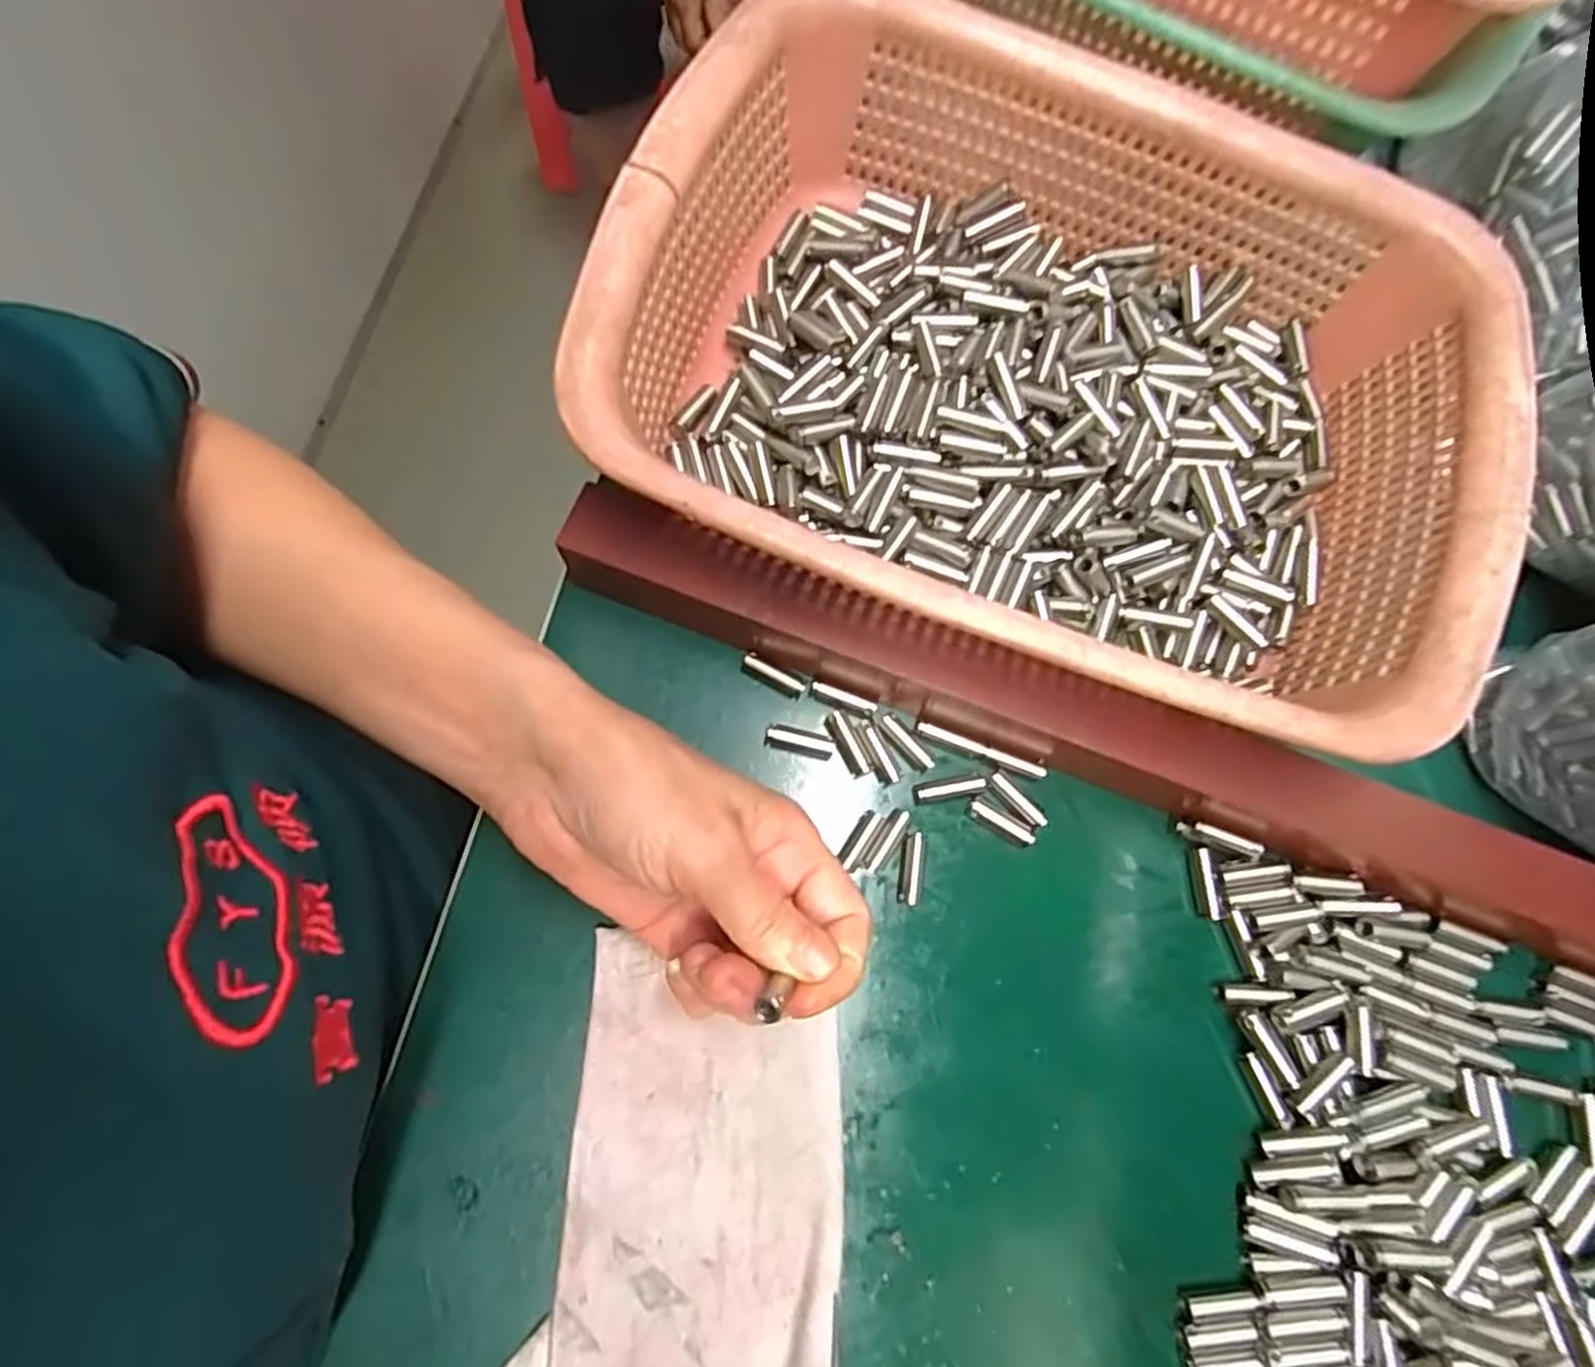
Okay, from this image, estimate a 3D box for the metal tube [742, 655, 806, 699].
[{"bbox_3d":[-0.009,-0.002,0.283,0.024,0.007,0.006,29,76,5],"label":"metal tube"}]

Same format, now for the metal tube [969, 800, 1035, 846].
[{"bbox_3d":[0.073,0.050,0.276,0.025,0.004,0.006,30,78,5],"label":"metal tube"}]

